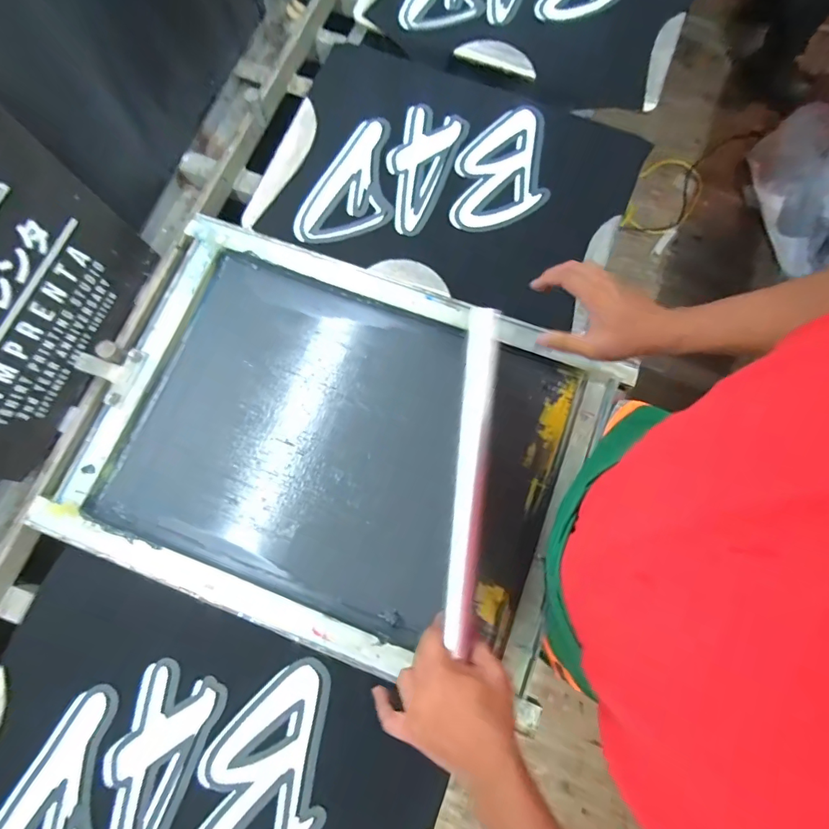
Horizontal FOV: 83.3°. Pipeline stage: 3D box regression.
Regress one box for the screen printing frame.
[{"bbox_3d":[-0.097,0.037,0.624,0.626,0.034,0.473,20,78,5],"label":"screen printing frame"}]

